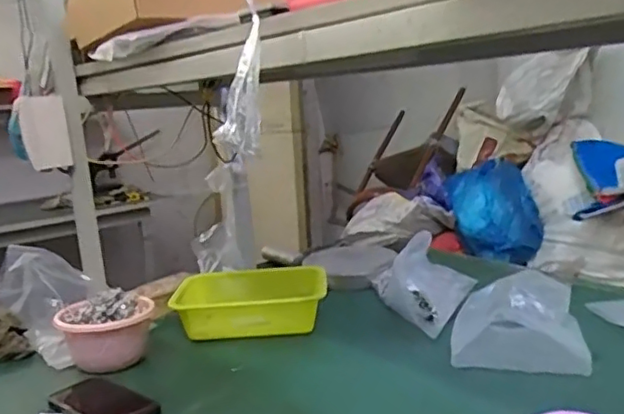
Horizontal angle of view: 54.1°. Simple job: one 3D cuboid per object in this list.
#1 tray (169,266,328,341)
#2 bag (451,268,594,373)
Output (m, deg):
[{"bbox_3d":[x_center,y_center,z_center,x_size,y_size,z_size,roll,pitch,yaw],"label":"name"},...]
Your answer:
[{"bbox_3d":[-0.107,0.174,1.098,0.266,0.090,0.158,-5,10,0],"label":"tray"},{"bbox_3d":[0.331,0.188,0.990,0.195,0.077,0.273,-1,11,16],"label":"bag"}]

